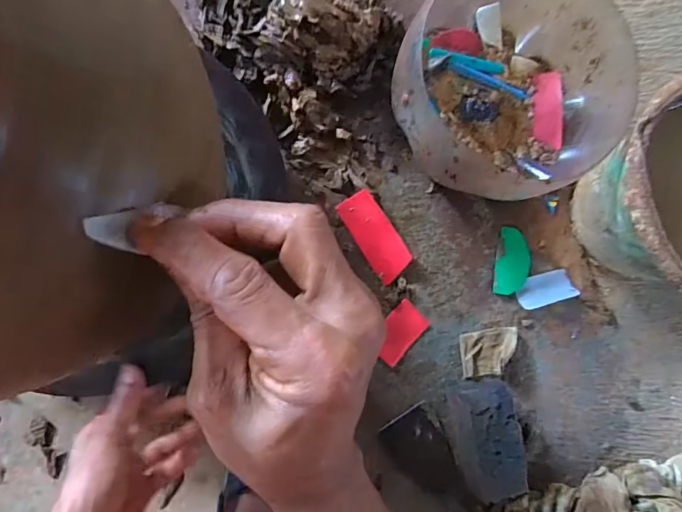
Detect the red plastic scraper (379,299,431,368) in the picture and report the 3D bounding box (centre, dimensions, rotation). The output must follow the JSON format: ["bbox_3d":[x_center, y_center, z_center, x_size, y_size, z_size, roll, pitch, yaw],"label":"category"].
[{"bbox_3d":[0.071,0.094,0.550,0.045,0.005,0.072,44,83,-6],"label":"red plastic scraper"}]

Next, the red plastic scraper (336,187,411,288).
[{"bbox_3d":[0.042,-0.024,0.547,0.047,0.004,0.109,-31,93,11],"label":"red plastic scraper"}]

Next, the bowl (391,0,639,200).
[{"bbox_3d":[0.181,-0.197,0.519,0.256,0.133,0.238,0,89,-10],"label":"bowl"}]

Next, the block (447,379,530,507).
[{"bbox_3d":[0.169,0.211,0.533,0.071,0.062,0.120,-9,90,-10],"label":"block"}]

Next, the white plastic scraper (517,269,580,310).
[{"bbox_3d":[0.262,0.042,0.576,0.076,0.008,0.039,-14,71,-7],"label":"white plastic scraper"}]

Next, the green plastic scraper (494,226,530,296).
[{"bbox_3d":[0.220,0.008,0.576,0.042,0.004,0.084,10,84,-2],"label":"green plastic scraper"}]

